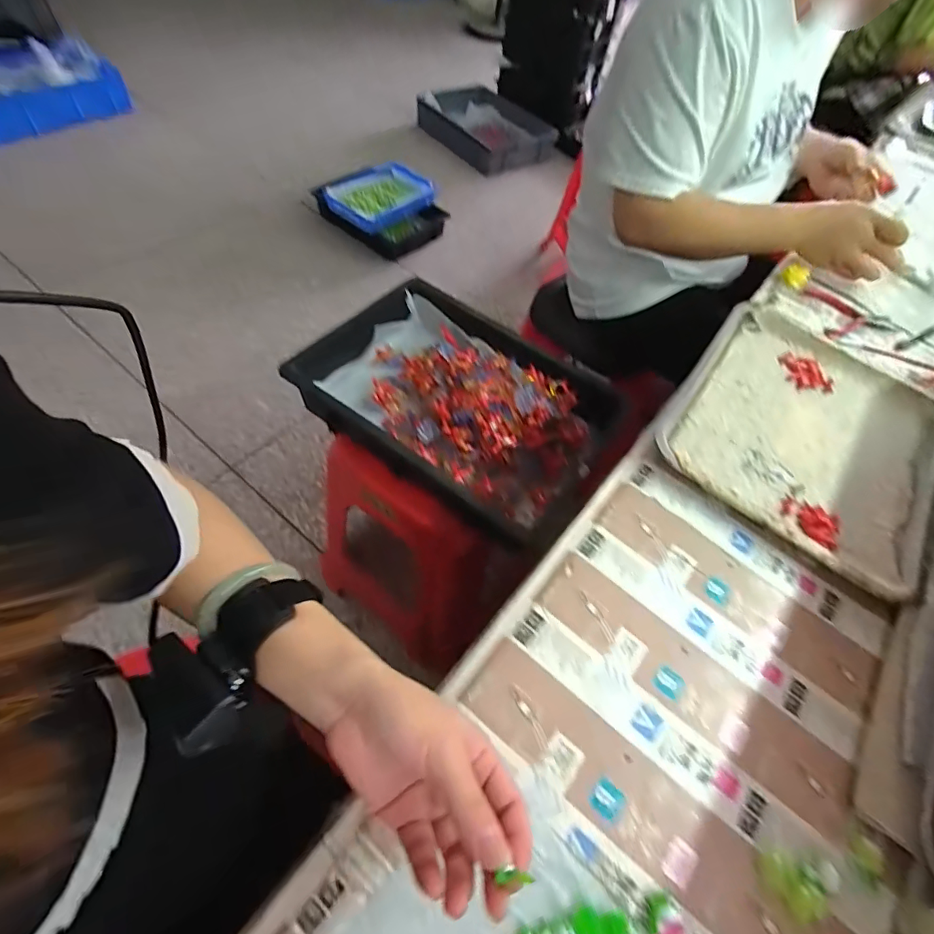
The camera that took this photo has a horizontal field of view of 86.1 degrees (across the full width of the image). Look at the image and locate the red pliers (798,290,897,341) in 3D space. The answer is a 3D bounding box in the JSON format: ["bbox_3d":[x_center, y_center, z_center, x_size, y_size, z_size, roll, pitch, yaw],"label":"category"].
[{"bbox_3d":[0.514,-0.196,0.659,0.118,0.011,0.099,6,55,-3],"label":"red pliers"}]

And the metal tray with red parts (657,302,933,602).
[{"bbox_3d":[0.366,-0.047,0.526,0.252,0.037,0.324,33,58,15],"label":"metal tray with red parts"}]

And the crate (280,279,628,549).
[{"bbox_3d":[-0.031,-0.110,0.786,0.422,0.095,0.325,31,58,14],"label":"crate"}]

